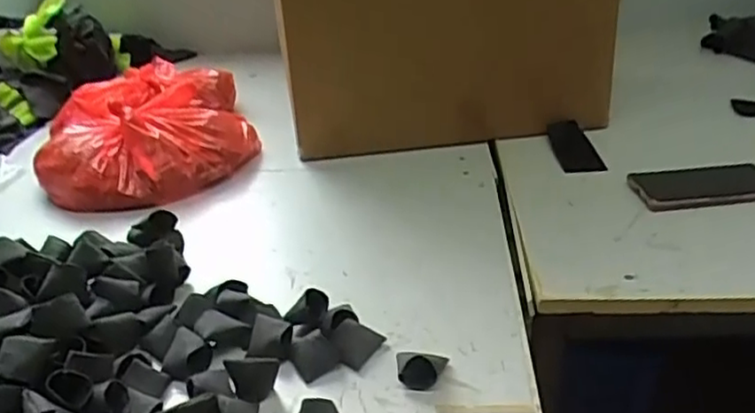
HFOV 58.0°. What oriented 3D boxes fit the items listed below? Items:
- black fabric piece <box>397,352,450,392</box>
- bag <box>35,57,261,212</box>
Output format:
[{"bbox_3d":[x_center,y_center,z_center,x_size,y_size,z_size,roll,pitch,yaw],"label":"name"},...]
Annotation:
[{"bbox_3d":[0.035,0.131,0.569,0.041,0.025,0.039,3,30,10],"label":"black fabric piece"},{"bbox_3d":[-0.333,-0.121,0.984,0.285,0.092,0.364,-12,31,-17],"label":"bag"}]

